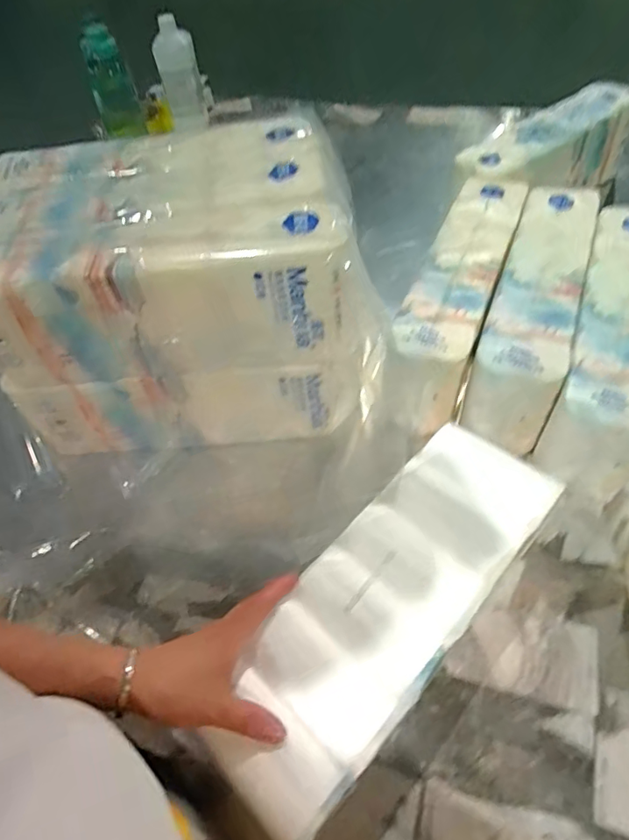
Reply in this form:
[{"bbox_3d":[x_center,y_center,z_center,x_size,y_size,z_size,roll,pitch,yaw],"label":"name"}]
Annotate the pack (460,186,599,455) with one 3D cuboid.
[{"bbox_3d":[0.285,-0.153,0.674,0.099,0.124,0.390,16,55,17],"label":"pack"}]

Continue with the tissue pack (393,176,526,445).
[{"bbox_3d":[0.181,-0.169,0.695,0.114,0.108,0.423,16,55,17],"label":"tissue pack"}]

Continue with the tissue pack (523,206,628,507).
[{"bbox_3d":[0.362,-0.096,0.637,0.100,0.134,0.394,18,56,19],"label":"tissue pack"}]

